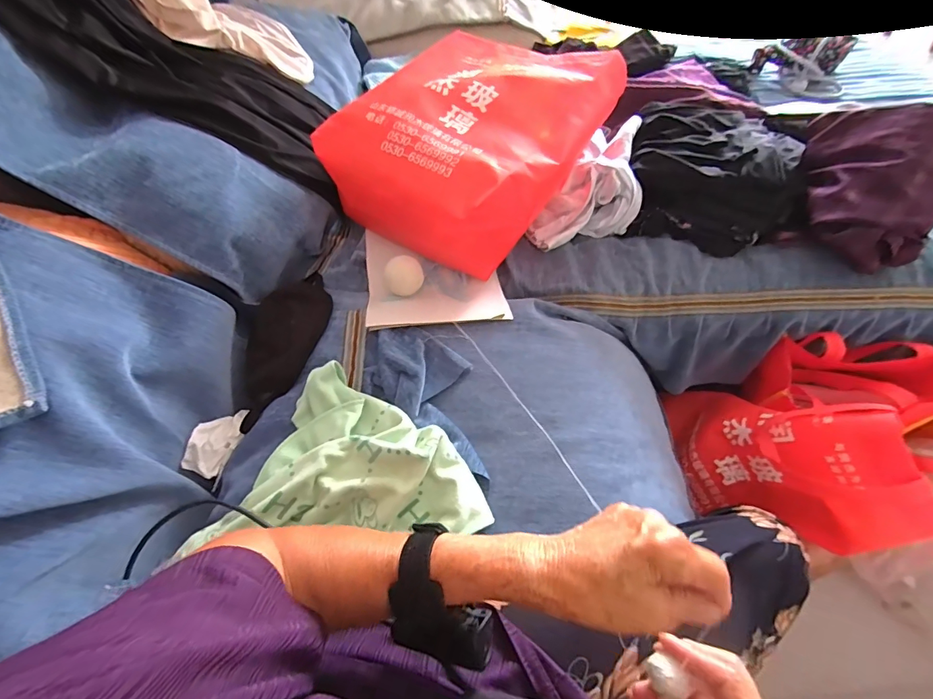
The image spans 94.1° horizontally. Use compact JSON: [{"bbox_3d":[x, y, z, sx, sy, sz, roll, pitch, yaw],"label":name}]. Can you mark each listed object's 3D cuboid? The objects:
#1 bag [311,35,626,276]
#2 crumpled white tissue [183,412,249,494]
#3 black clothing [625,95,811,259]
[{"bbox_3d":[0.009,-0.310,0.663,0.312,0.158,0.359,28,60,24],"label":"bag"},{"bbox_3d":[-0.297,0.108,0.522,0.042,0.033,0.089,13,55,14],"label":"crumpled white tissue"},{"bbox_3d":[0.391,-0.287,0.689,0.246,0.087,0.292,14,55,15],"label":"black clothing"}]

